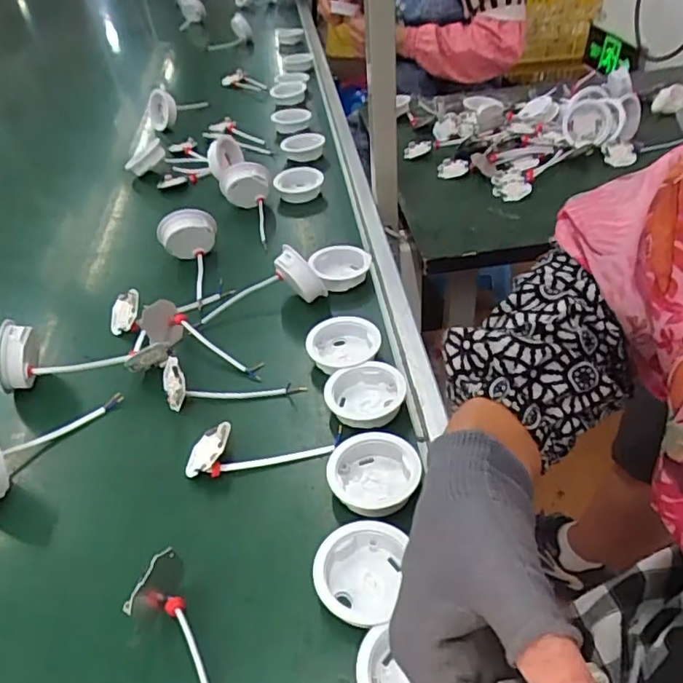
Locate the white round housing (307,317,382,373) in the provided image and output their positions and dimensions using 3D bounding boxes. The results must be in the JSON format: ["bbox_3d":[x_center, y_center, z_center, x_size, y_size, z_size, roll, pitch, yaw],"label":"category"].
[{"bbox_3d":[0.003,0.004,0.576,0.072,0.027,0.056,-24,44,-17],"label":"white round housing"}]

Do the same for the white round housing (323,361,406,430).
[{"bbox_3d":[0.021,0.048,0.522,0.070,0.026,0.068,-4,41,4],"label":"white round housing"}]

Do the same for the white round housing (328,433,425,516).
[{"bbox_3d":[0.026,0.109,0.456,0.070,0.024,0.074,-4,41,4],"label":"white round housing"}]

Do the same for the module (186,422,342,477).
[{"bbox_3d":[-0.066,0.087,0.492,0.132,0.031,0.041,-8,41,0],"label":"module"}]

